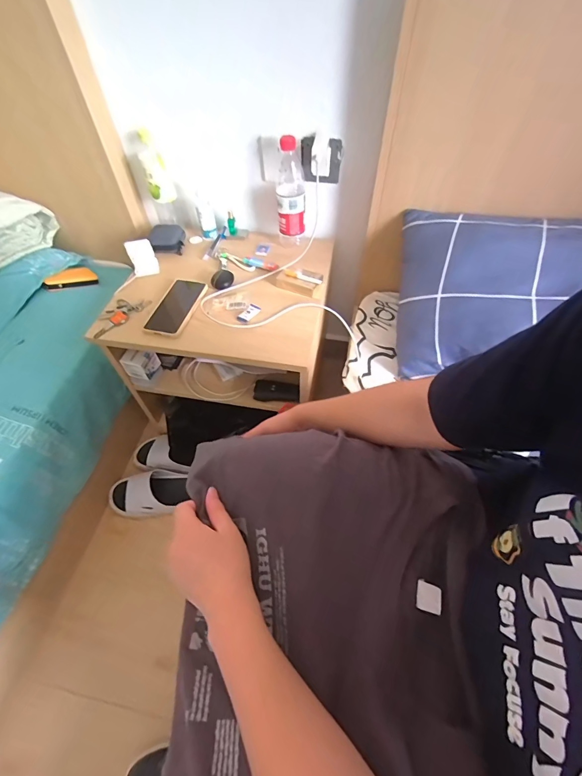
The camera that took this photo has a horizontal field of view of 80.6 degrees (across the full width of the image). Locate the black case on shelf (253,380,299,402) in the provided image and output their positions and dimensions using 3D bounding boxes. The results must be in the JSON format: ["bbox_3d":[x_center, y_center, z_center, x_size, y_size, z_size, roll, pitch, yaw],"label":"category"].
[{"bbox_3d":[-0.033,0.008,0.790,0.105,0.023,0.045,9,55,8],"label":"black case on shelf"}]

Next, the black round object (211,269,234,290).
[{"bbox_3d":[-0.154,-0.239,0.759,0.045,0.020,0.051,11,55,10],"label":"black round object"}]

